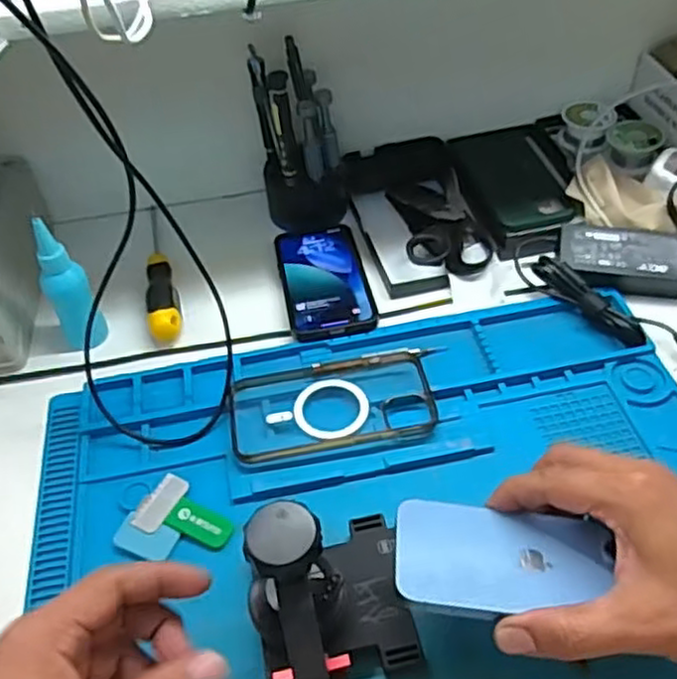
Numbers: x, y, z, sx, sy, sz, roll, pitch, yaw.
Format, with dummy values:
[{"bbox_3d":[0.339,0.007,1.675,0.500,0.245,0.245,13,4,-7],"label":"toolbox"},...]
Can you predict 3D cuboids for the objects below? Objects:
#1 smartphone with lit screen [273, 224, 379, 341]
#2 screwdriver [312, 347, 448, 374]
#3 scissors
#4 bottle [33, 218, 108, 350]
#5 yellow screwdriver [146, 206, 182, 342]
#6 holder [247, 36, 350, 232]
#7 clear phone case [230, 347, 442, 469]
[{"bbox_3d":[-0.014,-0.060,0.634,0.075,0.007,0.152,-11,47,-5],"label":"smartphone with lit screen"},{"bbox_3d":[0.033,0.016,0.563,0.106,0.011,0.011,-8,47,-3],"label":"screwdriver"},{"bbox_3d":[0.097,-0.114,0.671,0.075,0.032,0.159,-7,47,-1],"label":"scissors"},{"bbox_3d":[-0.222,-0.039,0.576,0.034,0.131,0.034,-22,49,-16],"label":"bottle"},{"bbox_3d":[-0.171,-0.071,0.666,0.028,0.030,0.195,-13,47,-8],"label":"yellow screwdriver"},{"bbox_3d":[-0.036,-0.185,0.662,0.078,0.162,0.064,-7,47,-2],"label":"holder"},{"bbox_3d":[-0.006,0.048,0.535,0.151,0.009,0.085,-9,47,-4],"label":"clear phone case"}]

